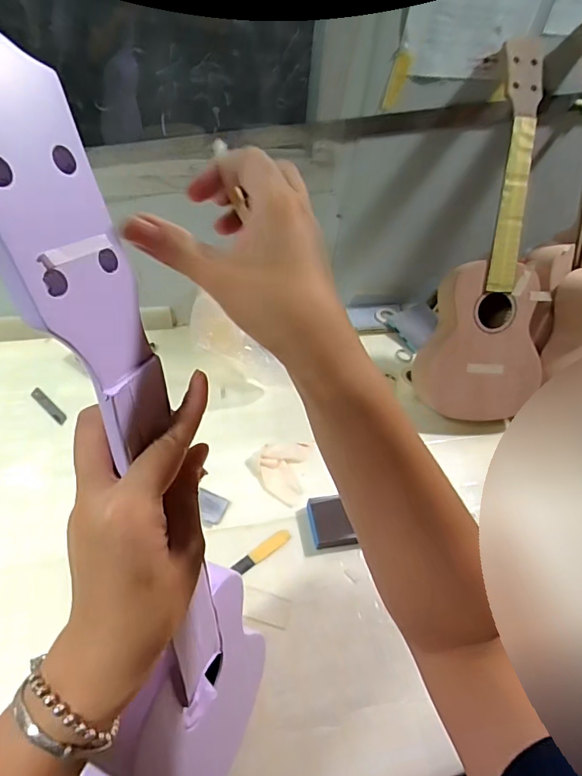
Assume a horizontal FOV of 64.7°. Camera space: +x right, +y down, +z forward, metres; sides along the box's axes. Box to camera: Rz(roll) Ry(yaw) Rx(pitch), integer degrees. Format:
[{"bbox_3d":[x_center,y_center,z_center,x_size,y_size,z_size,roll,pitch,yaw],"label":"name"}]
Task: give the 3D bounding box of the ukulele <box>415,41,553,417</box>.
[{"bbox_3d":[0.355,-0.235,0.763,0.202,0.593,0.076,5,12,-3],"label":"ukulele"}]

